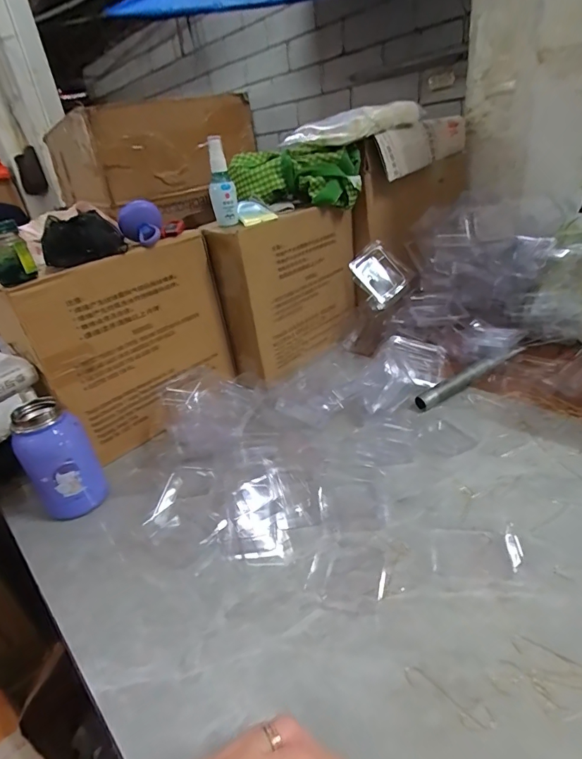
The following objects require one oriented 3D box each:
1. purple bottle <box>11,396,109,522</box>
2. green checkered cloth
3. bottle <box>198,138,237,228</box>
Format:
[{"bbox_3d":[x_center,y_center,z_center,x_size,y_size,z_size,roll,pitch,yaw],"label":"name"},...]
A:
[{"bbox_3d":[-0.277,0.097,0.508,0.073,0.136,0.066,-25,33,-29],"label":"purple bottle"},{"bbox_3d":[0.008,-0.336,0.705,0.205,0.087,0.082,6,32,23],"label":"green checkered cloth"},{"bbox_3d":[-0.103,-0.286,0.614,0.035,0.114,0.033,-6,29,3],"label":"bottle"}]

